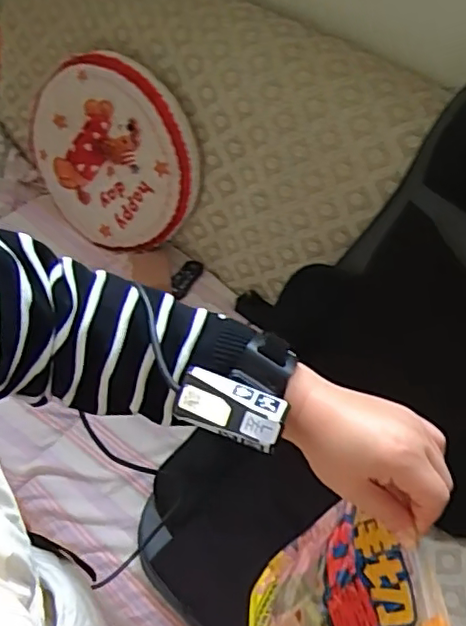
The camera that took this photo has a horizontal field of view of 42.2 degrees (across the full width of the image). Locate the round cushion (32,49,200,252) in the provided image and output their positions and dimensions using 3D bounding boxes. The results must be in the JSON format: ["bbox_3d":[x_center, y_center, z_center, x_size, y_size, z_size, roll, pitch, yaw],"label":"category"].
[{"bbox_3d":[-0.244,-0.310,1.202,0.379,0.349,0.082,45,41,-2],"label":"round cushion"}]

